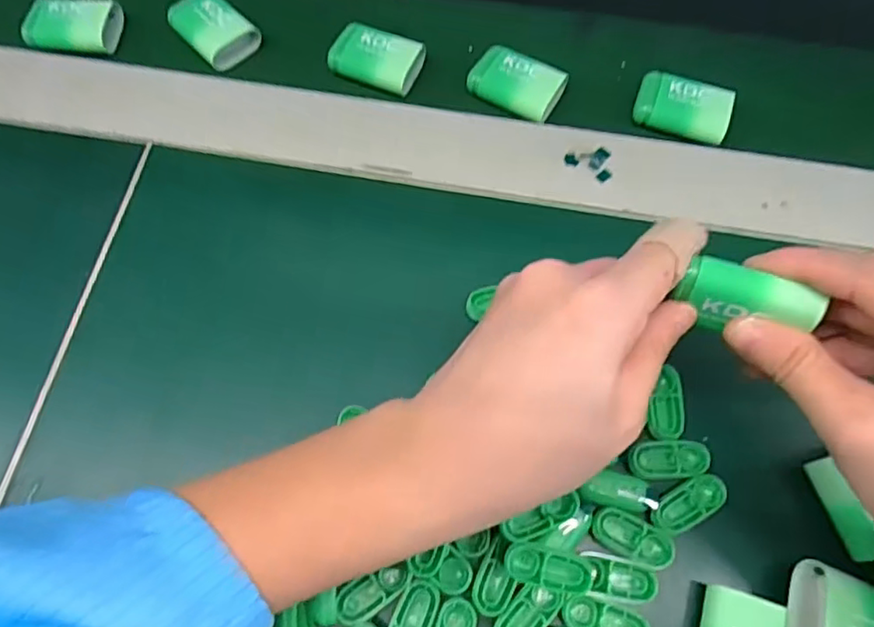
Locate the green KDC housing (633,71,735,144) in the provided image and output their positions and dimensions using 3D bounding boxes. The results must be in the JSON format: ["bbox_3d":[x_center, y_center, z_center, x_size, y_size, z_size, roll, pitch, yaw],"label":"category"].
[{"bbox_3d":[0.140,-0.118,0.338,0.051,0.011,0.034,21,69,5],"label":"green KDC housing"}]

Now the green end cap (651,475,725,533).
[{"bbox_3d":[0.107,0.080,0.254,0.034,0.004,0.015,-29,73,-14],"label":"green end cap"}]

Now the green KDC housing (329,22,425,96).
[{"bbox_3d":[-0.035,-0.151,0.351,0.048,0.015,0.035,25,69,6],"label":"green KDC housing"}]

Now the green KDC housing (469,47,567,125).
[{"bbox_3d":[0.046,-0.133,0.344,0.050,0.012,0.033,29,70,8],"label":"green KDC housing"}]

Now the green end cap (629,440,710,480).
[{"bbox_3d":[0.102,0.065,0.263,0.034,0.008,0.016,0,69,-3],"label":"green end cap"}]

